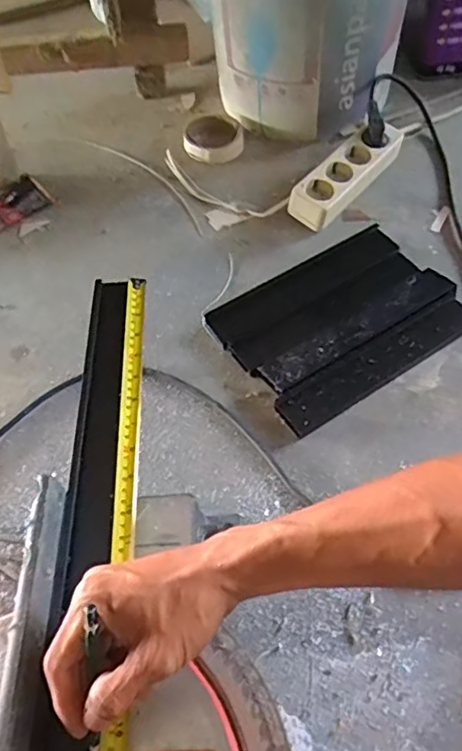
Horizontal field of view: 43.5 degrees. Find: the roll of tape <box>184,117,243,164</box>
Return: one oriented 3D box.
[{"bbox_3d":[-0.027,-0.361,0.889,0.090,0.025,0.090,-2,55,3],"label":"roll of tape"}]

